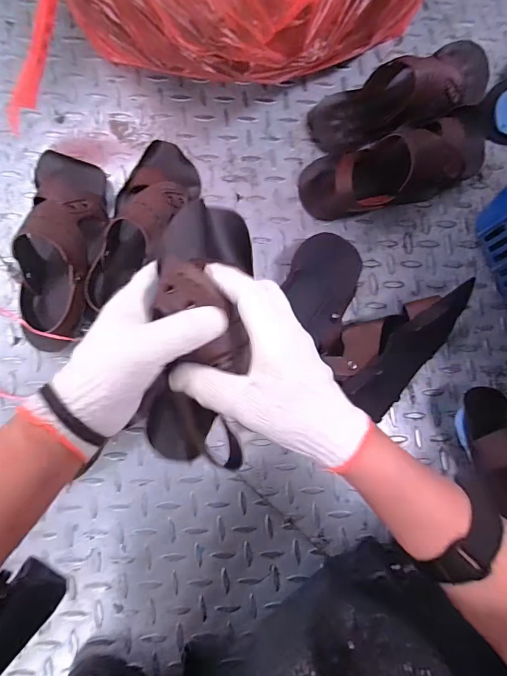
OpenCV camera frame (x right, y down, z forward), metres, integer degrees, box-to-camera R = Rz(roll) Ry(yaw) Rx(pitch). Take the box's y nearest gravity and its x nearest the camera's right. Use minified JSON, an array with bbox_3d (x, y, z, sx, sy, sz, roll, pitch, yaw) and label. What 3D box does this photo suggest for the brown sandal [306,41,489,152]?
[{"bbox_3d":[0.221,-0.351,0.528,0.266,0.088,0.108,-22,84,-6],"label":"brown sandal"}]

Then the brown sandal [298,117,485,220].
[{"bbox_3d":[0.212,-0.248,0.516,0.285,0.081,0.092,-16,84,-5],"label":"brown sandal"}]

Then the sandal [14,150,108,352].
[{"bbox_3d":[-0.249,-0.122,0.483,0.095,0.062,0.263,0,83,-3],"label":"sandal"}]

